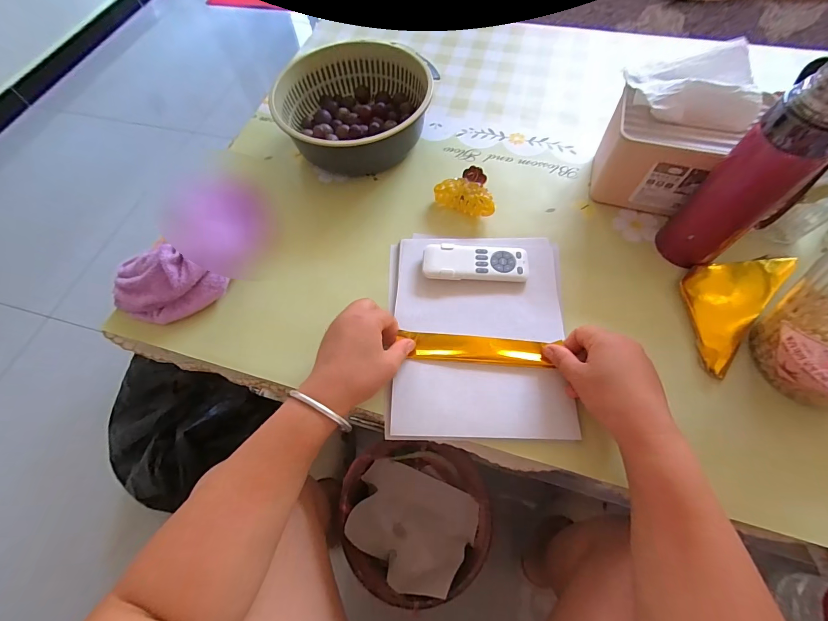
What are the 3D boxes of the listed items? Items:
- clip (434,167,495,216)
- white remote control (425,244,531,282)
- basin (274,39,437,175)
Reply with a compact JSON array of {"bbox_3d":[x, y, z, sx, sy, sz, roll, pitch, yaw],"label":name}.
[{"bbox_3d":[0.074,-0.157,0.486,0.083,0.039,0.049,31,69,17],"label":"clip"},{"bbox_3d":[0.075,-0.058,0.440,0.125,0.014,0.048,2,64,4],"label":"white remote control"},{"bbox_3d":[-0.090,-0.310,0.548,0.209,0.078,0.201,-1,64,2],"label":"basin"}]

